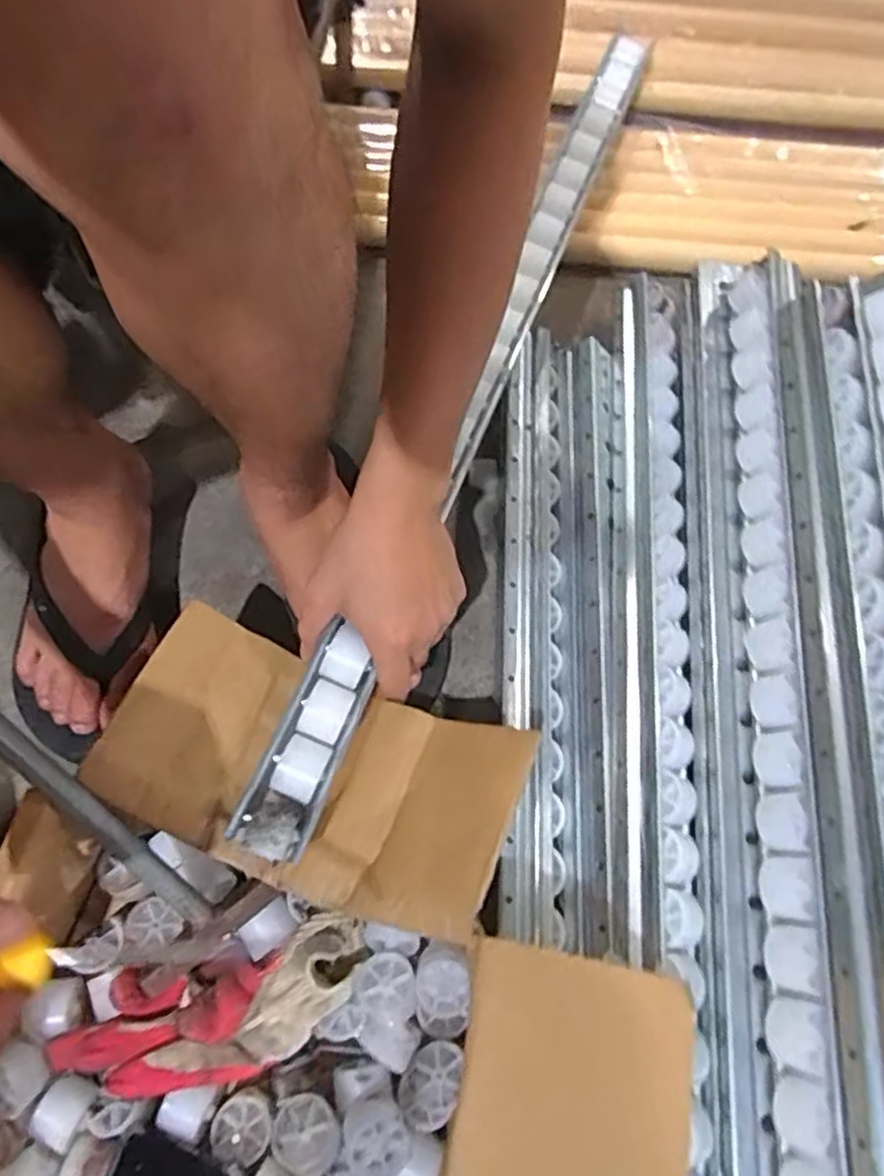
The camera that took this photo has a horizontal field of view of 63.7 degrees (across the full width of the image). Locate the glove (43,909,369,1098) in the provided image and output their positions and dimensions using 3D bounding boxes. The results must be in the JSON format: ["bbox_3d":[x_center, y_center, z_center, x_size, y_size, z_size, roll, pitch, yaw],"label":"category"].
[{"bbox_3d":[-0.136,0.259,0.430,0.187,0.044,0.075,-14,71,-6],"label":"glove"}]

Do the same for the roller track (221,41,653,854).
[{"bbox_3d":[0.037,-0.181,0.541,0.042,0.019,0.772,21,68,6],"label":"roller track"}]

